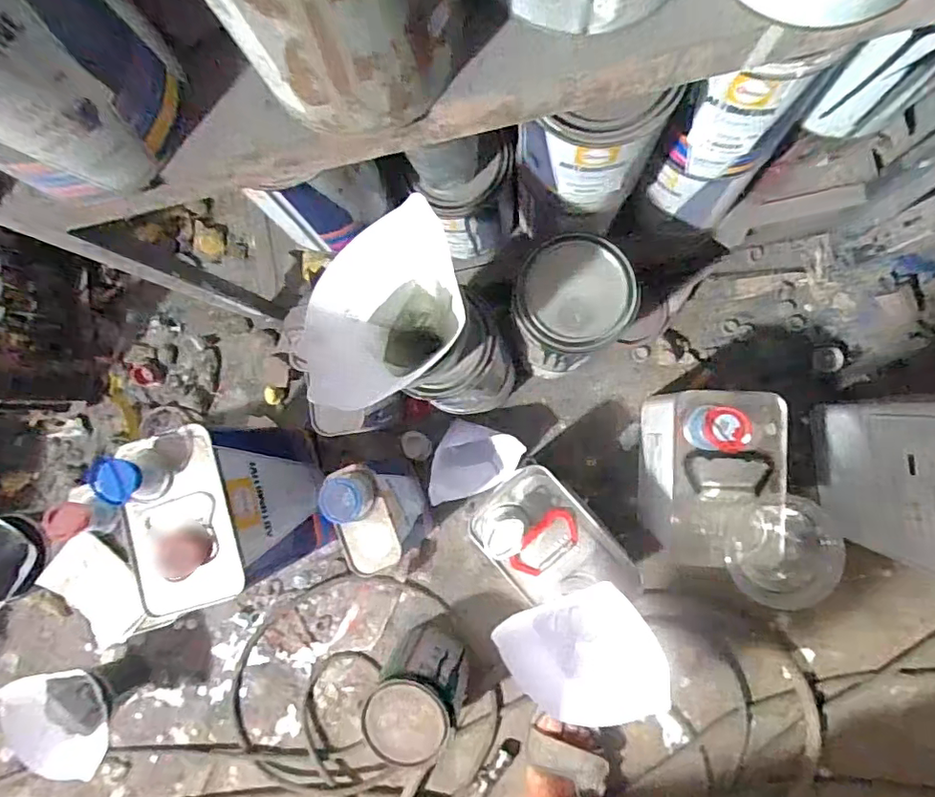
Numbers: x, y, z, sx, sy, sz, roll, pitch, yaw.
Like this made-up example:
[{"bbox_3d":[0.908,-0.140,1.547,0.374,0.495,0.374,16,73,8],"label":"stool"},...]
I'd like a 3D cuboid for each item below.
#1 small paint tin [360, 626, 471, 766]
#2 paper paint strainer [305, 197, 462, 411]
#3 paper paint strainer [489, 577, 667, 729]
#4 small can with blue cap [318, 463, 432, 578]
[{"bbox_3d":[-0.060,0.357,0.658,0.106,0.134,0.115,24,89,7],"label":"small paint tin"},{"bbox_3d":[-0.055,-0.067,0.391,0.101,0.080,0.133,44,91,7],"label":"paper paint strainer"},{"bbox_3d":[0.100,0.223,0.470,0.120,0.068,0.100,-21,84,6],"label":"paper paint strainer"},{"bbox_3d":[-0.099,0.130,0.636,0.060,0.218,0.114,-20,84,6],"label":"small can with blue cap"}]

